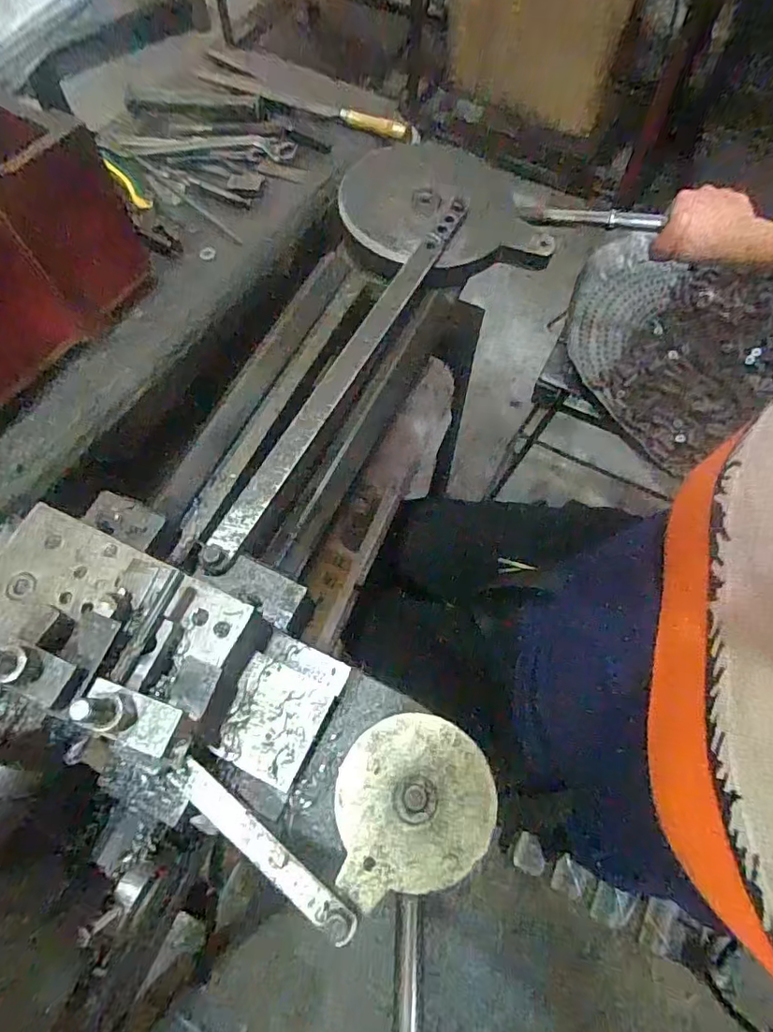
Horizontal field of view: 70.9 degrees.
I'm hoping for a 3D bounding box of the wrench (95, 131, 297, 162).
[{"bbox_3d":[-0.233,-0.451,0.657,0.249,0.008,0.036,5,68,2],"label":"wrench"}]

